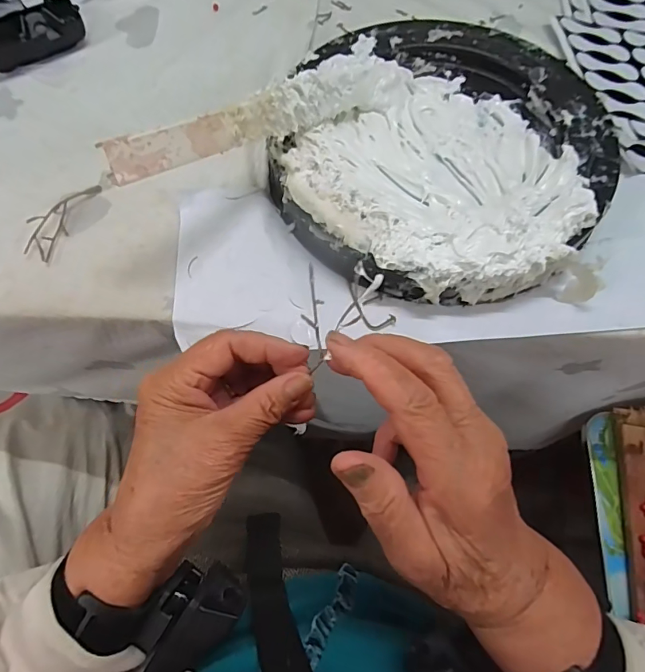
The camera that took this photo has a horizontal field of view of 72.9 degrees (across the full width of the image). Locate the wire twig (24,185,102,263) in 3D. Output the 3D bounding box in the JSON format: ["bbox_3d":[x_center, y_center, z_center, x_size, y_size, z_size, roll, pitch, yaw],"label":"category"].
[{"bbox_3d":[-0.214,-0.097,0.355,0.027,0.006,0.079,28,67,-12],"label":"wire twig"}]

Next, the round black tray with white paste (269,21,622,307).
[{"bbox_3d":[0.099,-0.157,0.360,0.248,0.077,0.269,1,68,-1],"label":"round black tray with white paste"}]

